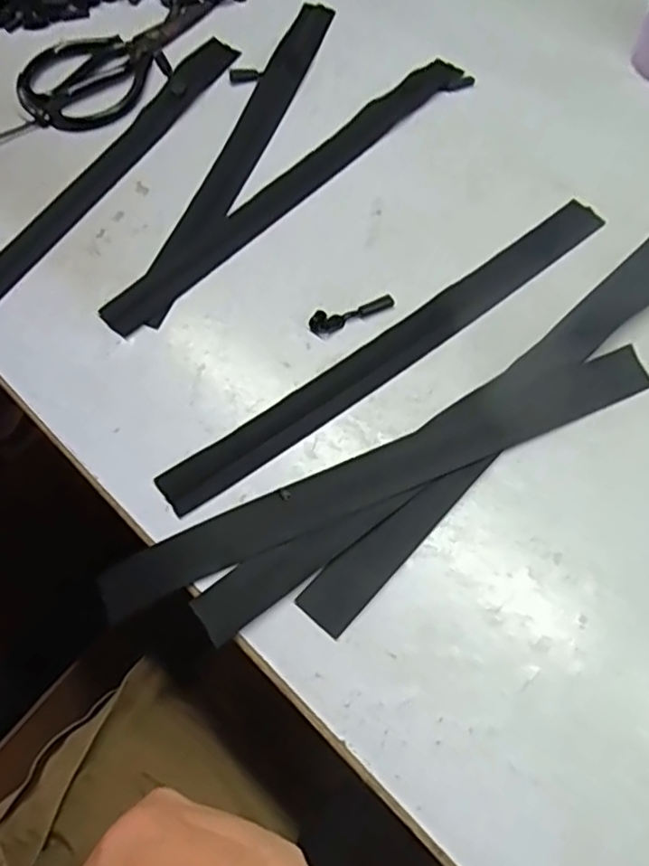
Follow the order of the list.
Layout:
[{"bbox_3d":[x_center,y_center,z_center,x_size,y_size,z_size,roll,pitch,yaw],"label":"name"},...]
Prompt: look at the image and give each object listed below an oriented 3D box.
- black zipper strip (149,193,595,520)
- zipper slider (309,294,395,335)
[{"bbox_3d":[0.049,-0.058,0.424,0.350,0.006,0.032,-35,68,-12],"label":"black zipper strip"},{"bbox_3d":[0.019,-0.080,0.432,0.059,0.010,0.012,-21,66,-6],"label":"zipper slider"}]

